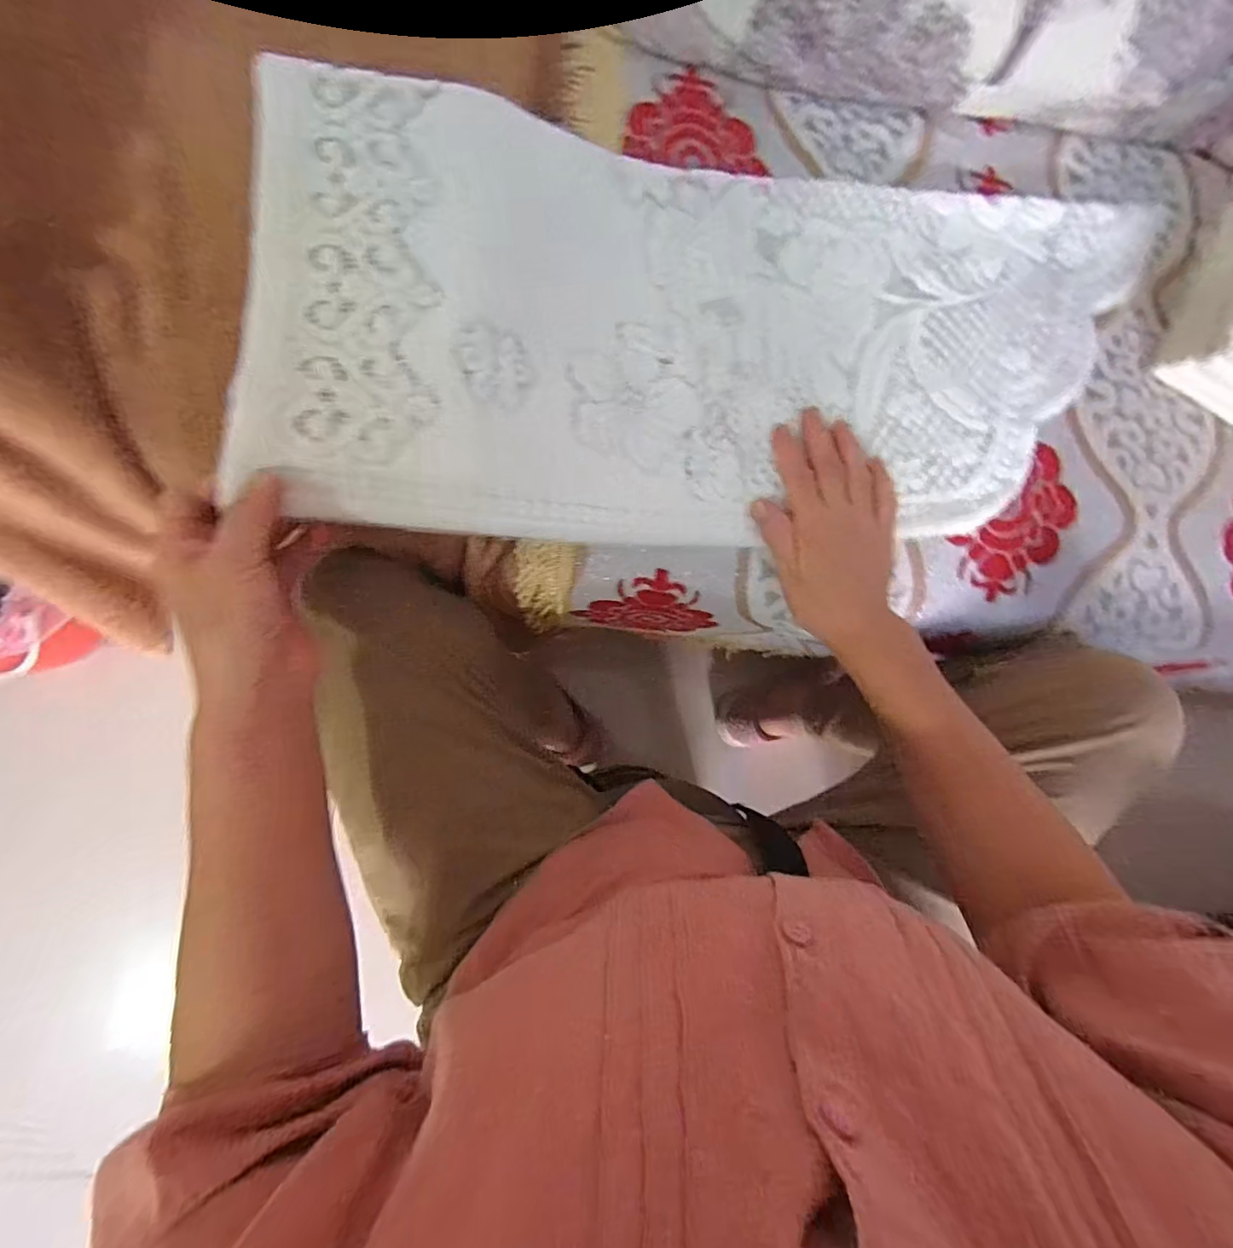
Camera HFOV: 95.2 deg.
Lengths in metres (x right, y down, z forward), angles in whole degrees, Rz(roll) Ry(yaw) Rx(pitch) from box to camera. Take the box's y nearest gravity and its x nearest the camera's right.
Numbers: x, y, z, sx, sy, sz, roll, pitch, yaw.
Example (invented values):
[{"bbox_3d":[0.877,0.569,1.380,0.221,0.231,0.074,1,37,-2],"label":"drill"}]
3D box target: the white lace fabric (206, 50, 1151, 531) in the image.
[{"bbox_3d":[0.106,-0.238,0.441,0.704,0.050,0.333,-10,88,-15],"label":"white lace fabric"}]

